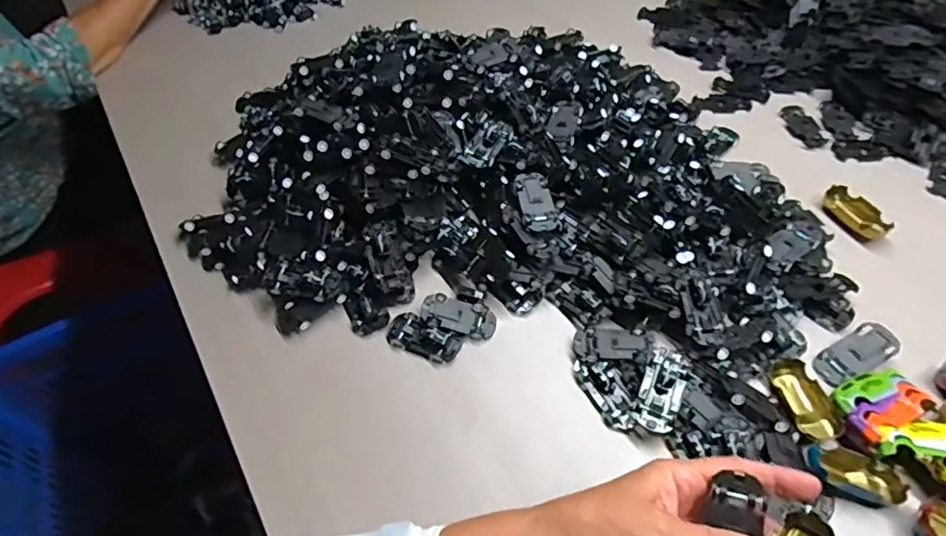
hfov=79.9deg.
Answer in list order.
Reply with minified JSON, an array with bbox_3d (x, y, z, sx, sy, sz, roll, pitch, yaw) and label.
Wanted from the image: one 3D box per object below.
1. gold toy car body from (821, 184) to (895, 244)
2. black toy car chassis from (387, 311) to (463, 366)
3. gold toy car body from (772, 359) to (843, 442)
[{"bbox_3d":[0.366,-0.052,0.541,0.033,0.016,0.061,-23,55,-15],"label":"gold toy car body"},{"bbox_3d":[-0.043,0.060,0.480,0.064,0.015,0.031,25,57,20],"label":"black toy car chassis"},{"bbox_3d":[0.248,0.102,0.430,0.034,0.021,0.064,-7,52,-4],"label":"gold toy car body"}]

